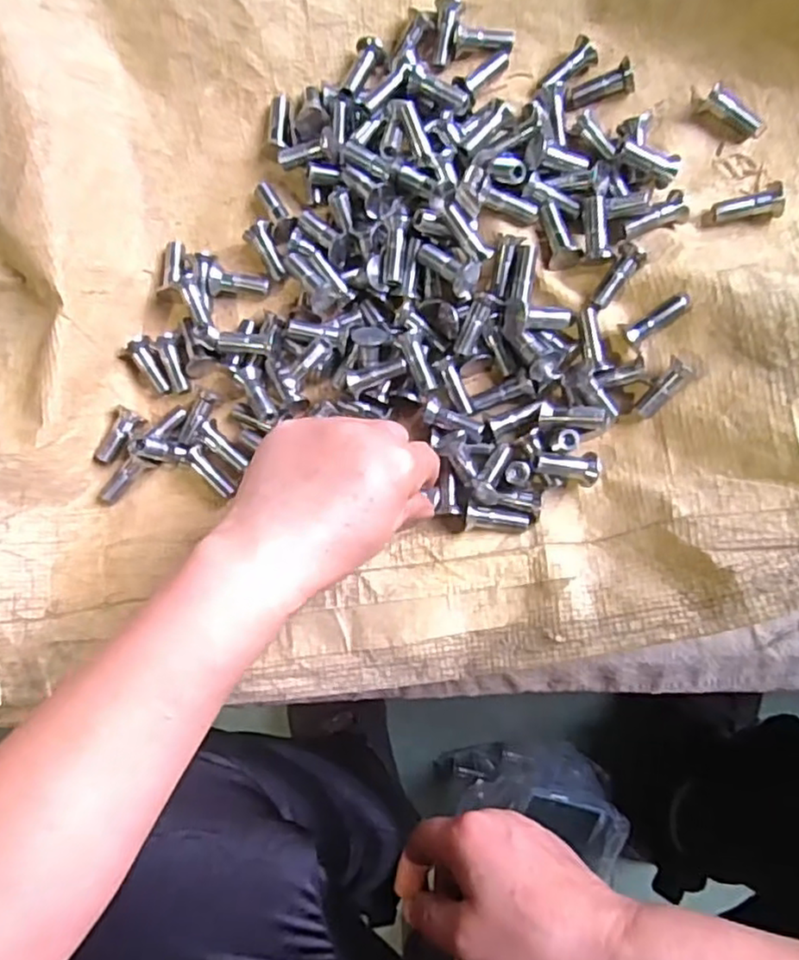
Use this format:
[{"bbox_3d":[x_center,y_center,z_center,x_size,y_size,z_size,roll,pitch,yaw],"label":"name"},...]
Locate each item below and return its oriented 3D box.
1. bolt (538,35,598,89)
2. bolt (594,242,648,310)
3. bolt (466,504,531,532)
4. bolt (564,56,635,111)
[{"bbox_3d":[0.099,-0.245,0.392,0.039,0.013,0.016,-39,82,1],"label":"bolt"},{"bbox_3d":[0.120,-0.111,0.364,0.014,0.011,0.036,34,103,8],"label":"bolt"},{"bbox_3d":[0.055,0.022,0.367,0.036,0.011,0.013,7,85,-6],"label":"bolt"},{"bbox_3d":[0.117,-0.232,0.387,0.039,0.014,0.013,-13,83,5],"label":"bolt"}]

